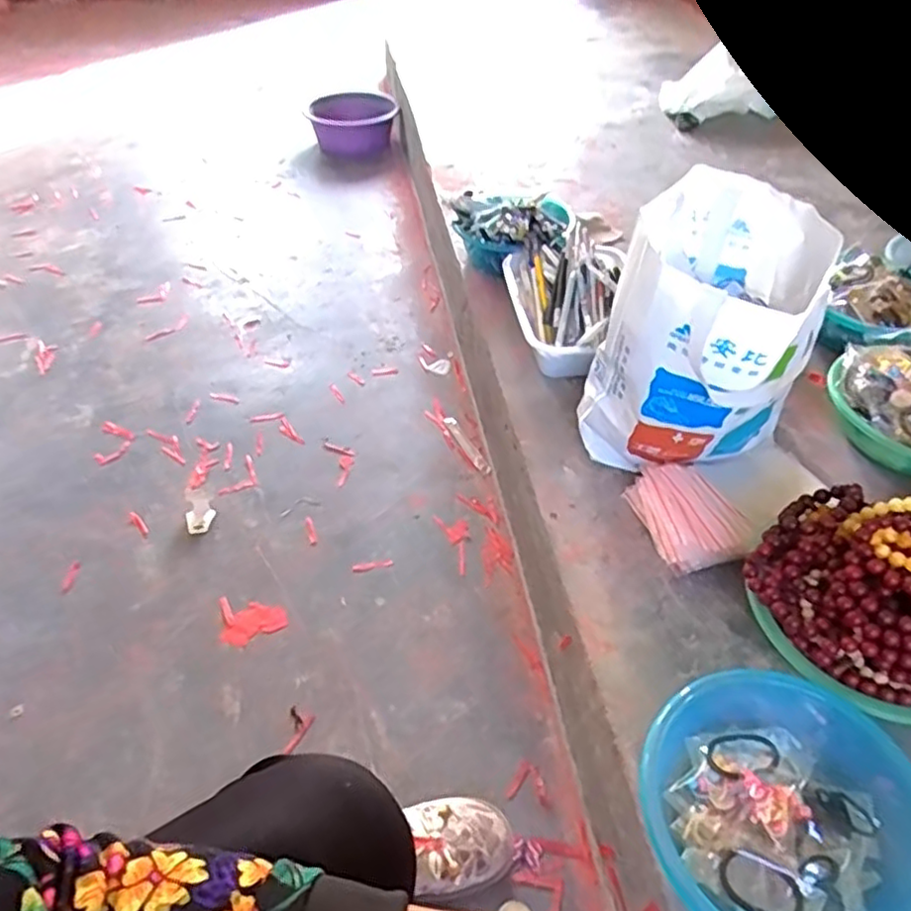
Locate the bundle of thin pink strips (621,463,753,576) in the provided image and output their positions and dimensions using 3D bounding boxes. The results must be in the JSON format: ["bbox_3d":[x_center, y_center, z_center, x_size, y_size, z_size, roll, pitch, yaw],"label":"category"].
[{"bbox_3d":[0.268,0.067,0.772,0.096,0.031,0.142,-32,51,9],"label":"bundle of thin pink strips"}]

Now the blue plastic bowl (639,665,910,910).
[{"bbox_3d":[0.275,0.297,0.559,0.218,0.079,0.209,1,46,-1],"label":"blue plastic bowl"}]

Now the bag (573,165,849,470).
[{"bbox_3d":[0.286,-0.122,0.789,0.210,0.316,0.230,32,53,26],"label":"bag"}]

